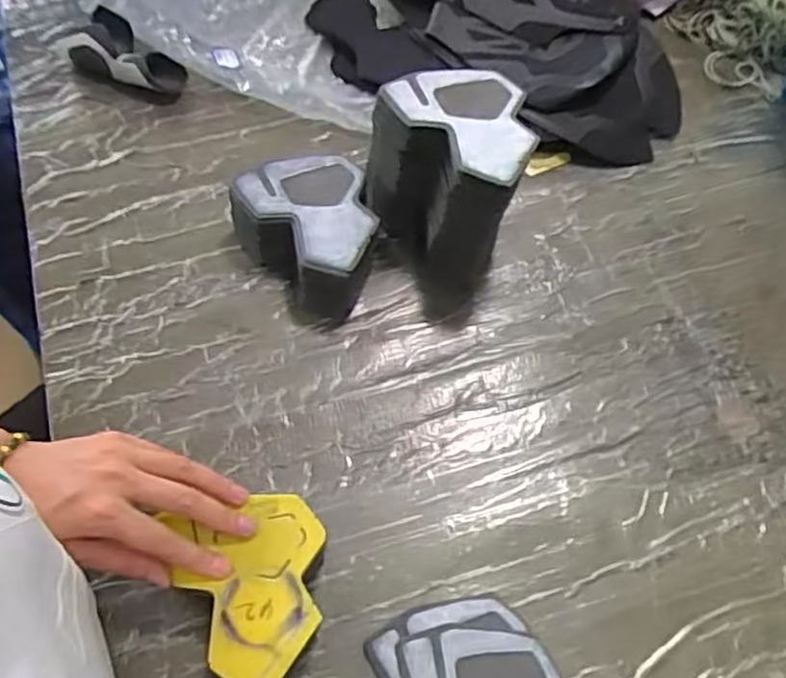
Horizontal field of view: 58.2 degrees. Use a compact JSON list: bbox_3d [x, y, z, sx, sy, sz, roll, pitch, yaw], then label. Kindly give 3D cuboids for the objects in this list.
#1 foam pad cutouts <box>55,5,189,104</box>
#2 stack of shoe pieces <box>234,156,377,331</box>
[{"bbox_3d":[-0.260,-0.271,0.673,0.115,0.044,0.062,31,66,14],"label":"foam pad cutouts"},{"bbox_3d":[-0.068,-0.080,0.585,0.109,0.071,0.124,-19,65,-11],"label":"stack of shoe pieces"}]

